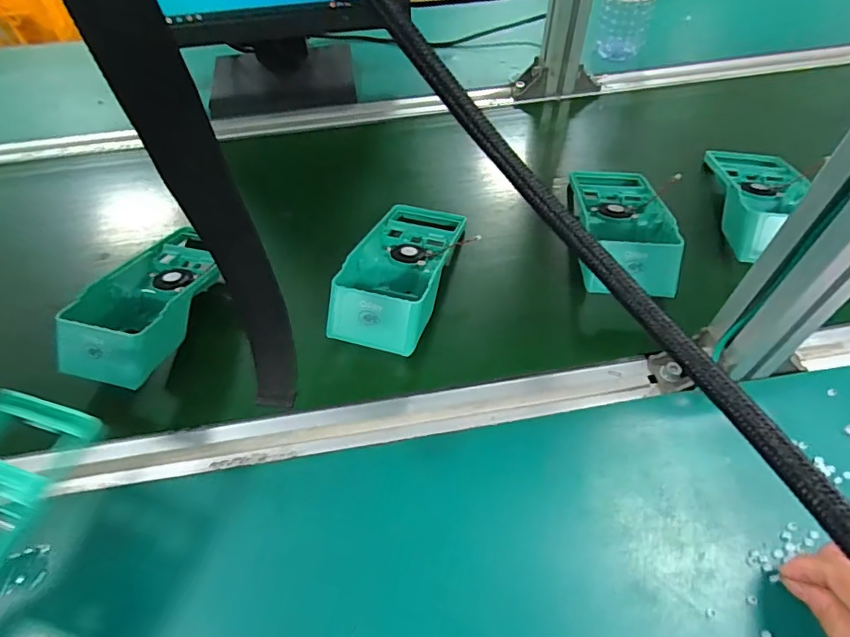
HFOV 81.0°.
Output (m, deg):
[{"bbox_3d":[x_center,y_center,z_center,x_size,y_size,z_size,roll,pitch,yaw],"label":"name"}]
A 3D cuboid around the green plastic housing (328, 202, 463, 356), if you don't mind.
[{"bbox_3d":[-0.022,-0.051,0.459,0.085,0.052,0.179,11,53,11],"label":"green plastic housing"}]

